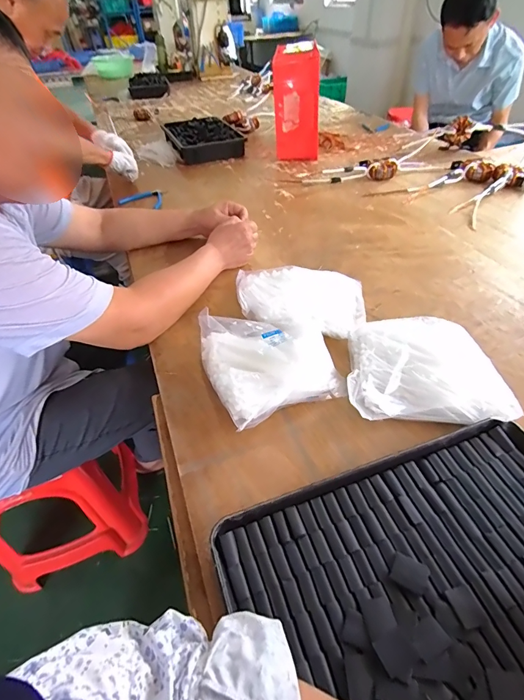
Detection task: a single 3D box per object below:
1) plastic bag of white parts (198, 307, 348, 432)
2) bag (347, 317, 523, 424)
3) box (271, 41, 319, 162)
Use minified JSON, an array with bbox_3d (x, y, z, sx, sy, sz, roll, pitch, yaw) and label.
[{"bbox_3d":[0.004,0.006,0.567,0.177,0.056,0.199,-22,45,-15],"label":"plastic bag of white parts"},{"bbox_3d":[0.224,0.030,0.537,0.207,0.055,0.185,-2,43,5],"label":"bag"},{"bbox_3d":[0.113,-0.813,1.238,0.140,0.287,0.190,-1,44,3],"label":"box"}]

